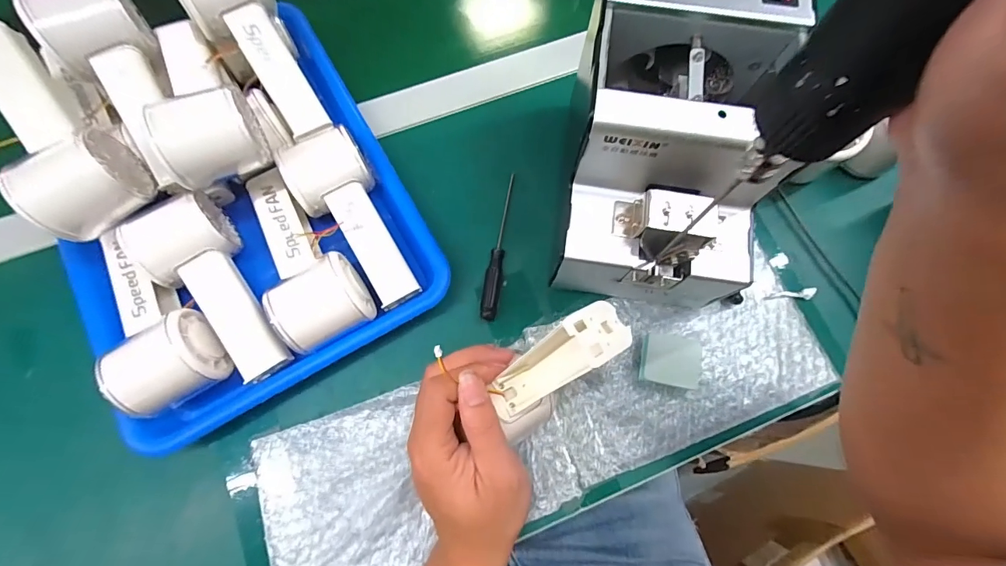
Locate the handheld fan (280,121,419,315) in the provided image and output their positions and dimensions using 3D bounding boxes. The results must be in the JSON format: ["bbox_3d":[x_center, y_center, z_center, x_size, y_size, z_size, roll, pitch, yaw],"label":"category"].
[{"bbox_3d":[-0.118,-0.050,0.334,0.057,0.036,0.147,-25,74,-8],"label":"handheld fan"}]

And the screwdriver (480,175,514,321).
[{"bbox_3d":[-0.004,-0.032,0.370,0.014,0.020,0.130,7,73,2],"label":"screwdriver"}]

